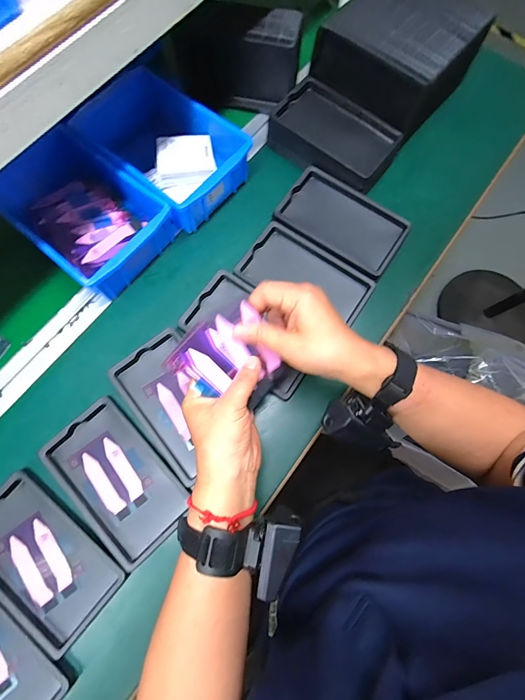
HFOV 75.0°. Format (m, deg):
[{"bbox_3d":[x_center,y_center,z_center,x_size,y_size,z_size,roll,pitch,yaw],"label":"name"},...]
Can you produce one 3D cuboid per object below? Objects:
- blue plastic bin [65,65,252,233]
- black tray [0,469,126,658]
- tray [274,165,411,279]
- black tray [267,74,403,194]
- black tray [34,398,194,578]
[{"bbox_3d":[-0.118,-0.255,0.450,0.177,0.077,0.140,40,77,10],"label":"blue plastic bin"},{"bbox_3d":[-0.225,0.211,0.345,0.157,0.015,0.094,40,77,10],"label":"black tray"},{"bbox_3d":[0.106,-0.170,0.452,0.157,0.021,0.098,34,76,8],"label":"tray"},{"bbox_3d":[0.097,-0.291,0.463,0.162,0.033,0.099,39,77,10],"label":"black tray"},{"bbox_3d":[-0.156,0.137,0.366,0.095,0.014,0.158,-43,79,-12],"label":"black tray"}]

